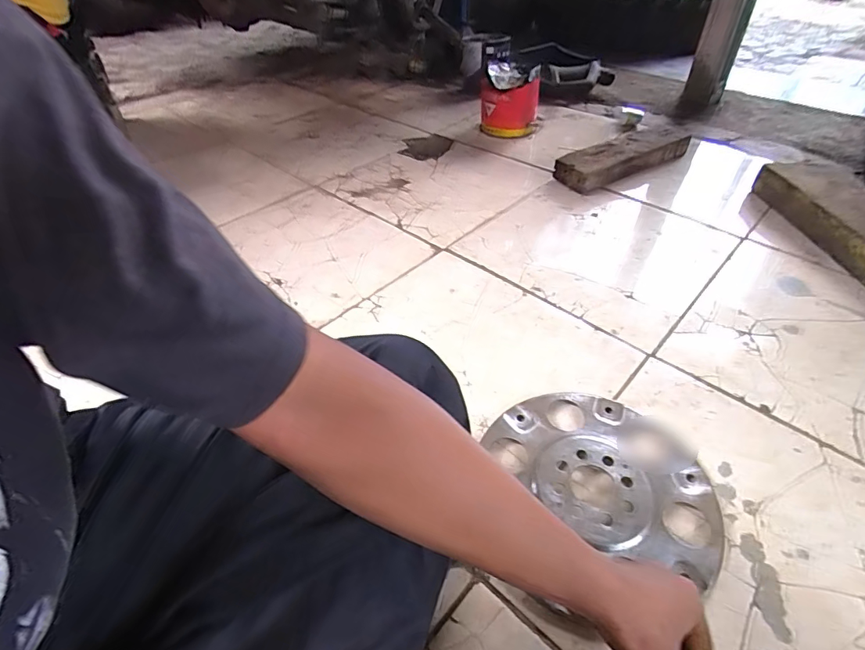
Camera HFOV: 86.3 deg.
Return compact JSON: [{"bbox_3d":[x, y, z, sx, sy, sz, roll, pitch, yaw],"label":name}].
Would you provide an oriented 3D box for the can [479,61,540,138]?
[{"bbox_3d":[0.205,-0.593,1.236,0.148,0.161,0.132,5,44,7],"label":"can"}]

